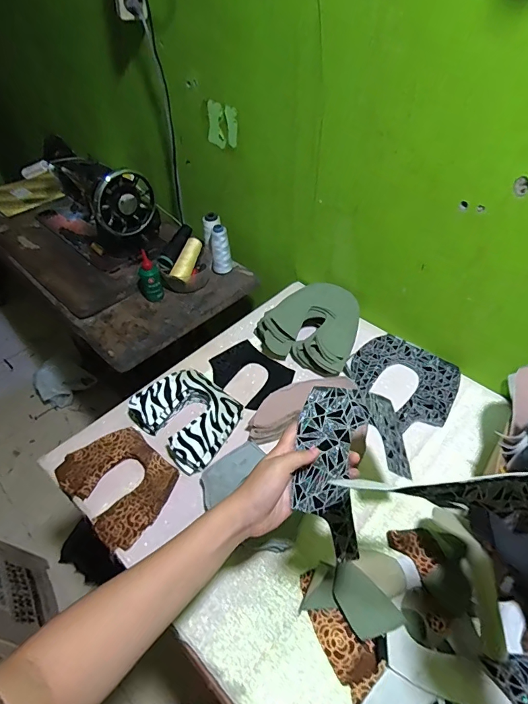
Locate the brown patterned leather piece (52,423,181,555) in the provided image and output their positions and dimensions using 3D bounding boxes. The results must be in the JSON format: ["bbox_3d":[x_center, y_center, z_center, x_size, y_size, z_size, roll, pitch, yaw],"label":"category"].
[{"bbox_3d":[-0.217,0.193,0.614,0.171,0.023,0.131,32,56,27],"label":"brown patterned leather piece"}]

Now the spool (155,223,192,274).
[{"bbox_3d":[-0.199,-0.231,0.919,0.039,0.044,0.130,14,53,15],"label":"spool"}]

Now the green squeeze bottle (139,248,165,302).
[{"bbox_3d":[-0.253,-0.167,0.881,0.049,0.106,0.058,-22,51,-15],"label":"green squeeze bottle"}]

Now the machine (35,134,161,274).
[{"bbox_3d":[-0.426,-0.368,0.972,0.362,0.204,0.163,35,57,29],"label":"machine"}]

